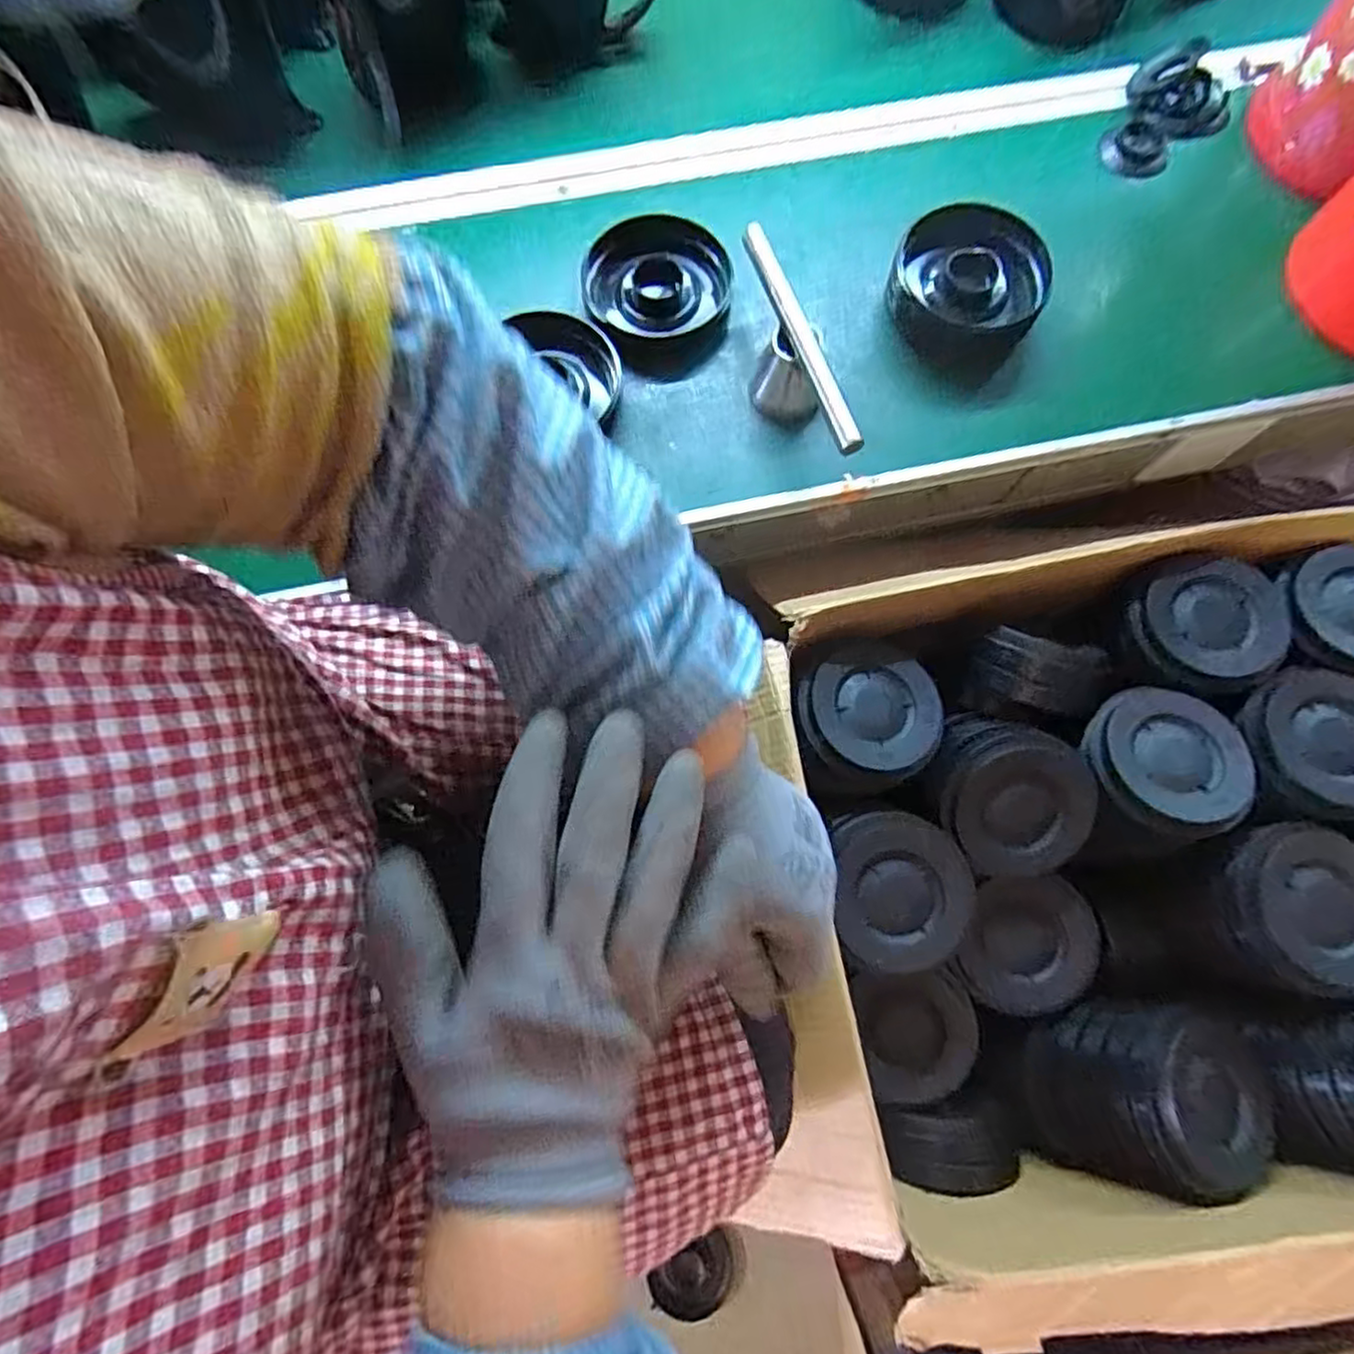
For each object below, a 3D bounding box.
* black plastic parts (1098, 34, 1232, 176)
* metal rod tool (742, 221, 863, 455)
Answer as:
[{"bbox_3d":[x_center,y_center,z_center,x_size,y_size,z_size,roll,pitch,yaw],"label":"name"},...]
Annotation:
[{"bbox_3d":[0.447,-0.510,0.635,0.092,0.048,0.117,32,76,8],"label":"black plastic parts"},{"bbox_3d":[0.086,-0.242,0.540,0.047,0.068,0.196,-13,74,-5],"label":"metal rod tool"}]

